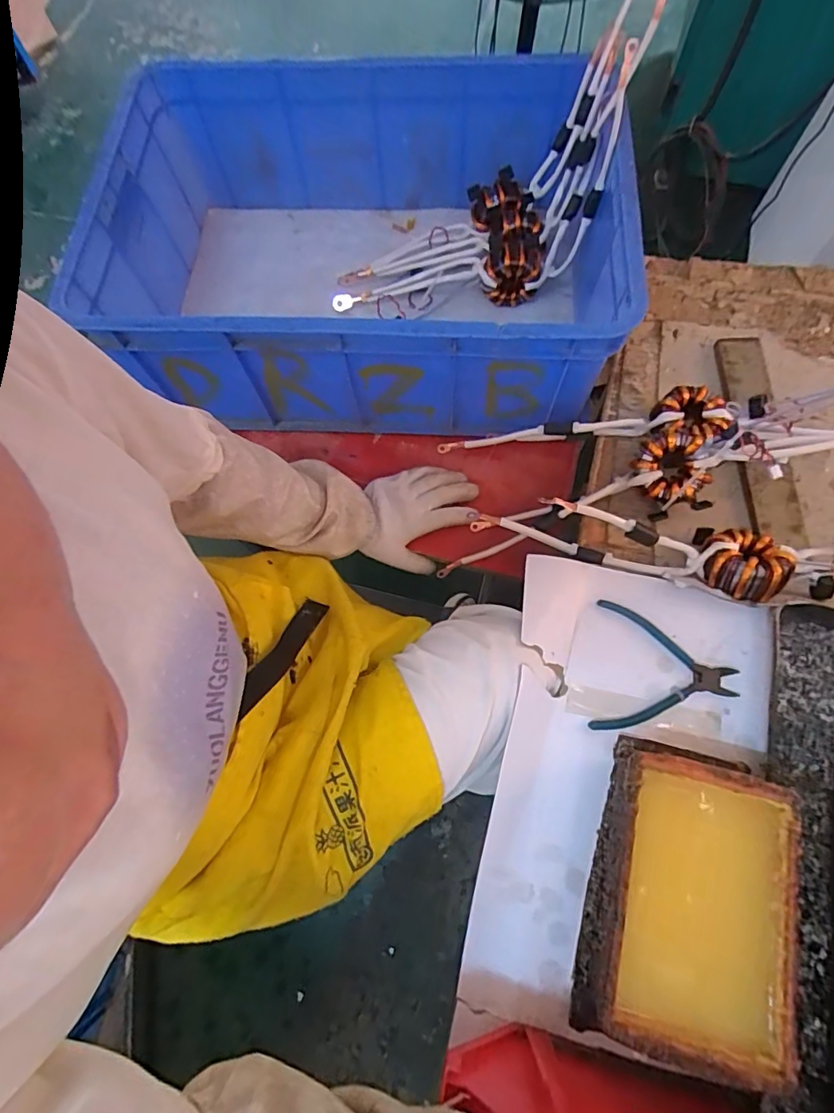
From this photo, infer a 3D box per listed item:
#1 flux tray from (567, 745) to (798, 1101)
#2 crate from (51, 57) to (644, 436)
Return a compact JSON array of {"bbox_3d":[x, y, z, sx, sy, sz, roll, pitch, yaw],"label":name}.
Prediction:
[{"bbox_3d":[0.218,0.278,0.422,0.136,0.065,0.227,13,71,7],"label":"flux tray"},{"bbox_3d":[-0.068,-0.388,0.677,0.603,0.216,0.423,4,70,3],"label":"crate"}]

